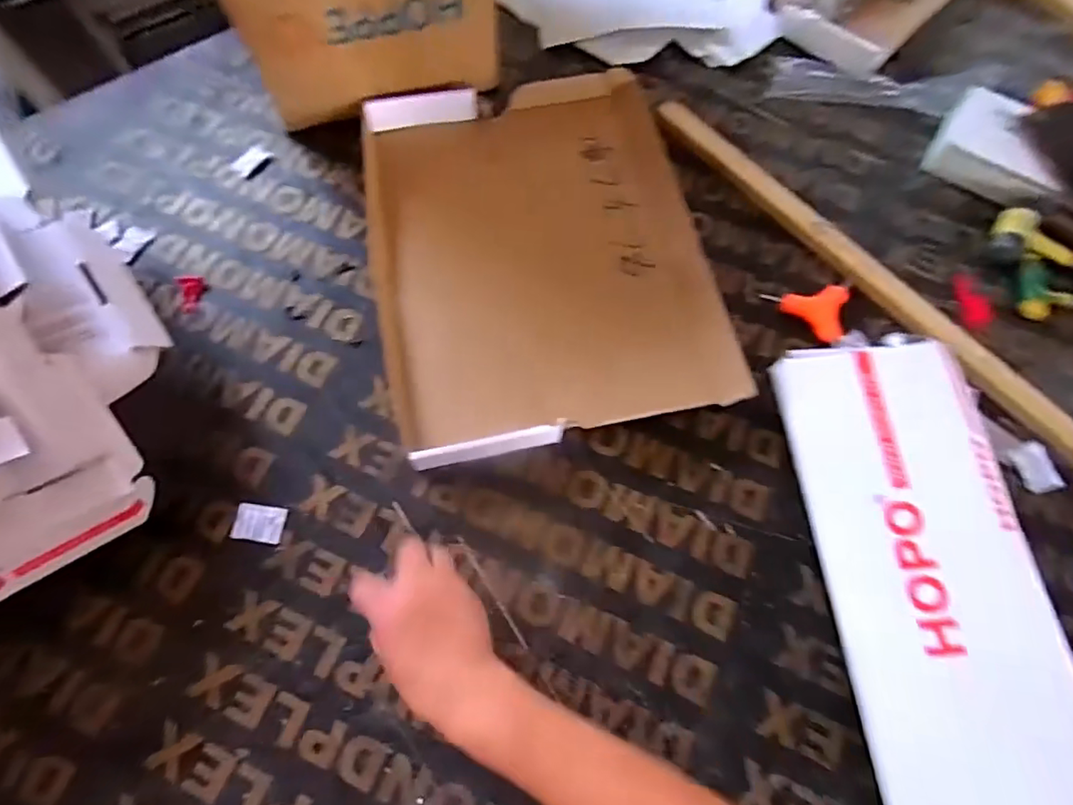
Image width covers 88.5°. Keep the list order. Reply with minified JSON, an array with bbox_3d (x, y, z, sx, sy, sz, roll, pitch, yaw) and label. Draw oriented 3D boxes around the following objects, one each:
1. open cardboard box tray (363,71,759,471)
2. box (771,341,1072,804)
[{"bbox_3d":[0.001,-0.158,0.559,0.318,0.036,0.408,-11,70,-5],"label":"open cardboard box tray"},{"bbox_3d":[0.318,0.141,0.444,0.168,0.058,0.408,-5,70,-3],"label":"box"}]

